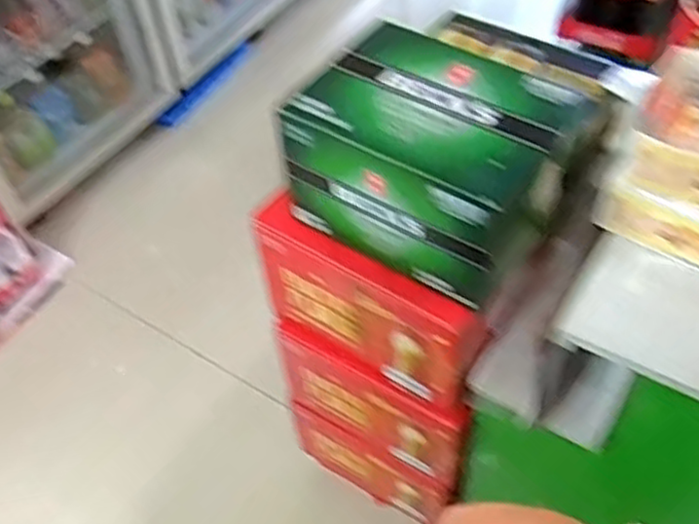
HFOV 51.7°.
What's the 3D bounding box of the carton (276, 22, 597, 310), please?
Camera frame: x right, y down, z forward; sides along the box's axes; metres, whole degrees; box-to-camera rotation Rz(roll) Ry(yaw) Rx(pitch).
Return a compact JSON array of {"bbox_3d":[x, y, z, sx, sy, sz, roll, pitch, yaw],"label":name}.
[{"bbox_3d":[0.090,-0.120,0.832,0.269,0.168,0.198,27,57,24],"label":"carton"}]

